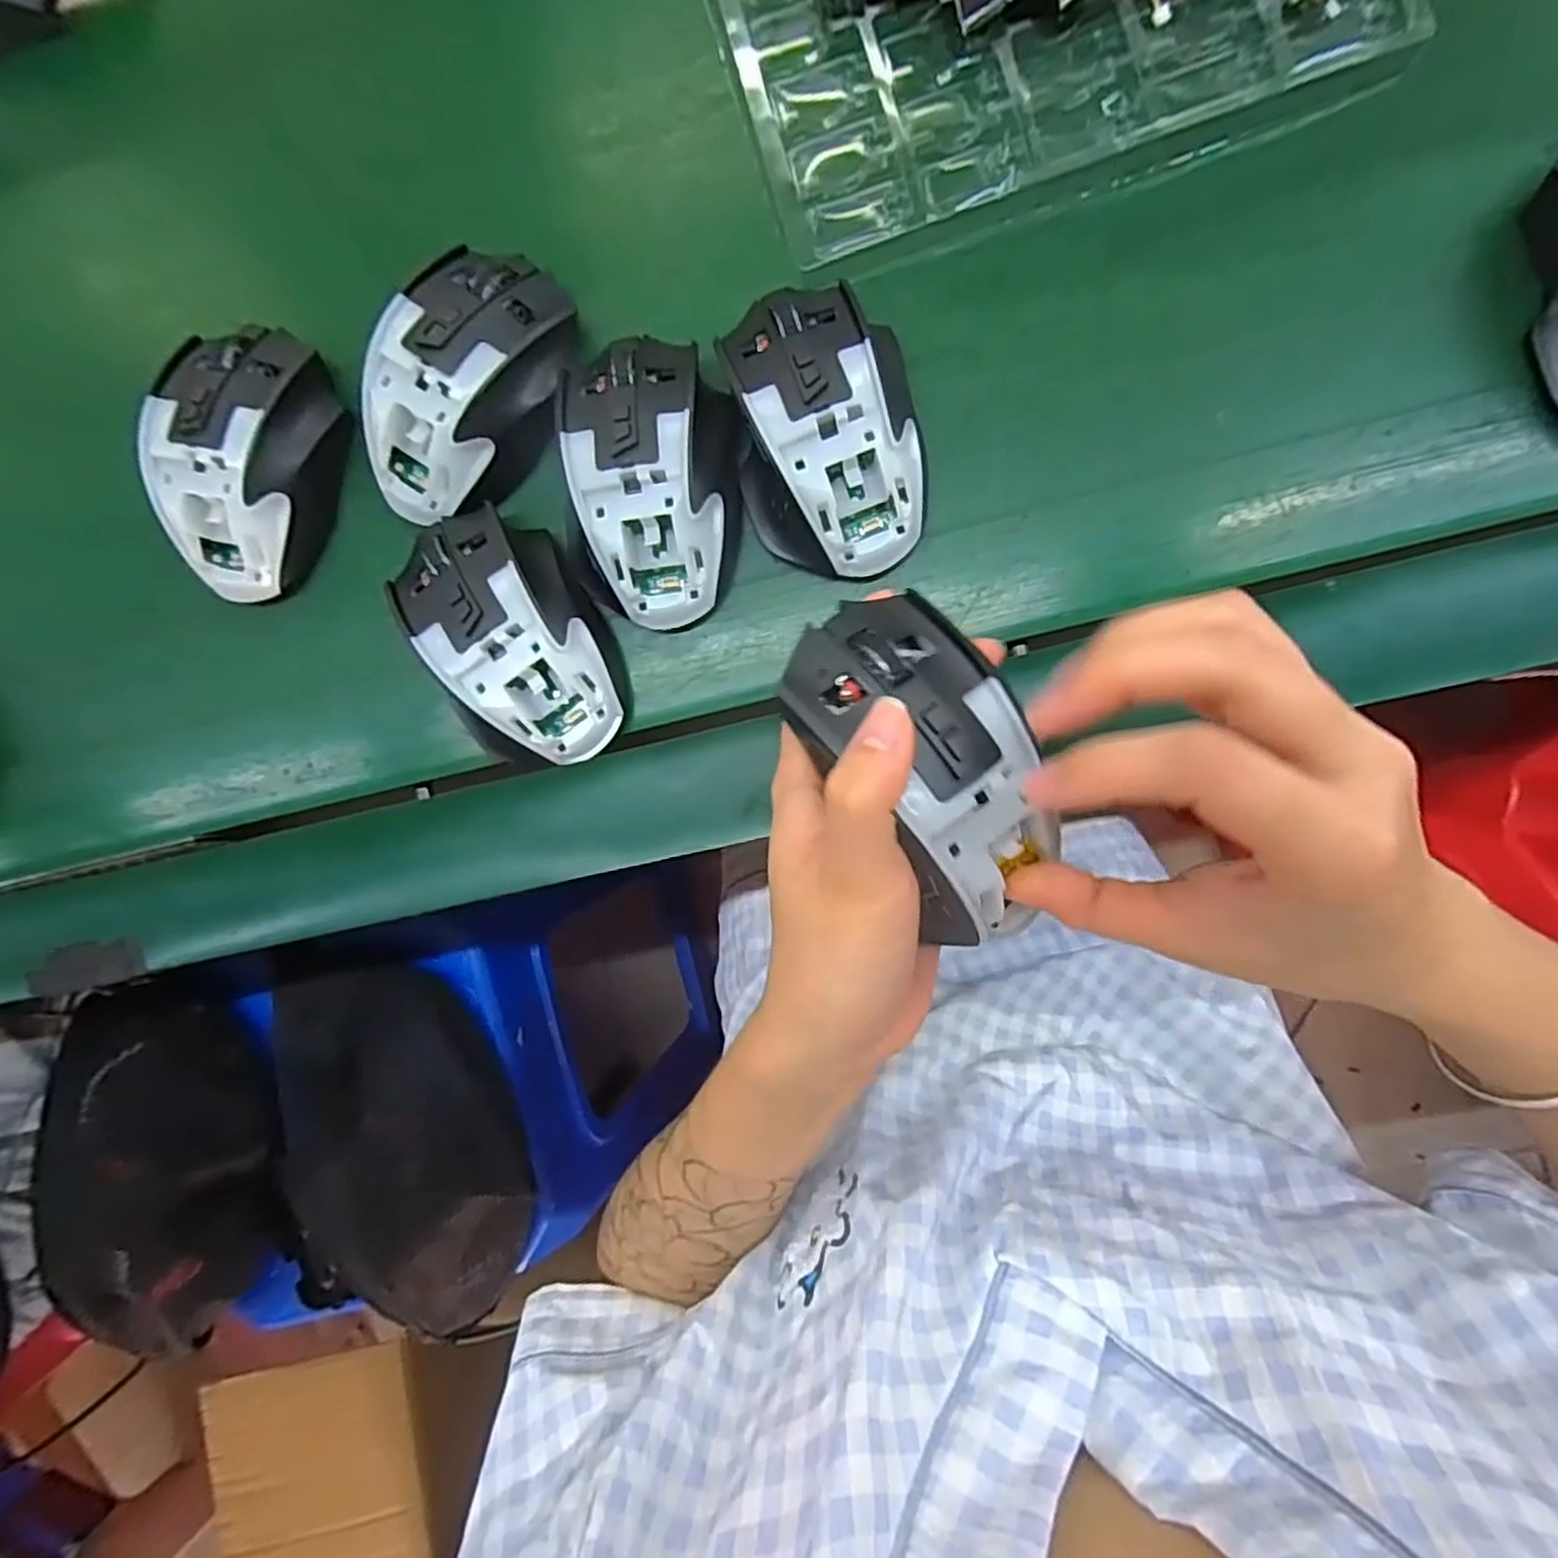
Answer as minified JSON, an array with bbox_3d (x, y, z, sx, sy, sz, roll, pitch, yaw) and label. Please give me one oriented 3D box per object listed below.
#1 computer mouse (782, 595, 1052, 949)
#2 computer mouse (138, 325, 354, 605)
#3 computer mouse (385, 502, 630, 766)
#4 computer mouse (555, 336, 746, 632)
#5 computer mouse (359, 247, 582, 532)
[{"bbox_3d":[0.047,-0.006,0.213,0.056,0.031,0.105,-35,86,5],"label":"computer mouse"},{"bbox_3d":[-0.231,-0.138,0.315,0.065,0.038,0.108,-5,89,7],"label":"computer mouse"},{"bbox_3d":[-0.114,-0.061,0.300,0.067,0.033,0.115,-30,86,5],"label":"computer mouse"},{"bbox_3d":[-0.051,-0.123,0.293,0.068,0.035,0.113,-7,88,7],"label":"computer mouse"},{"bbox_3d":[-0.133,-0.166,0.304,0.063,0.035,0.111,21,92,7],"label":"computer mouse"}]

